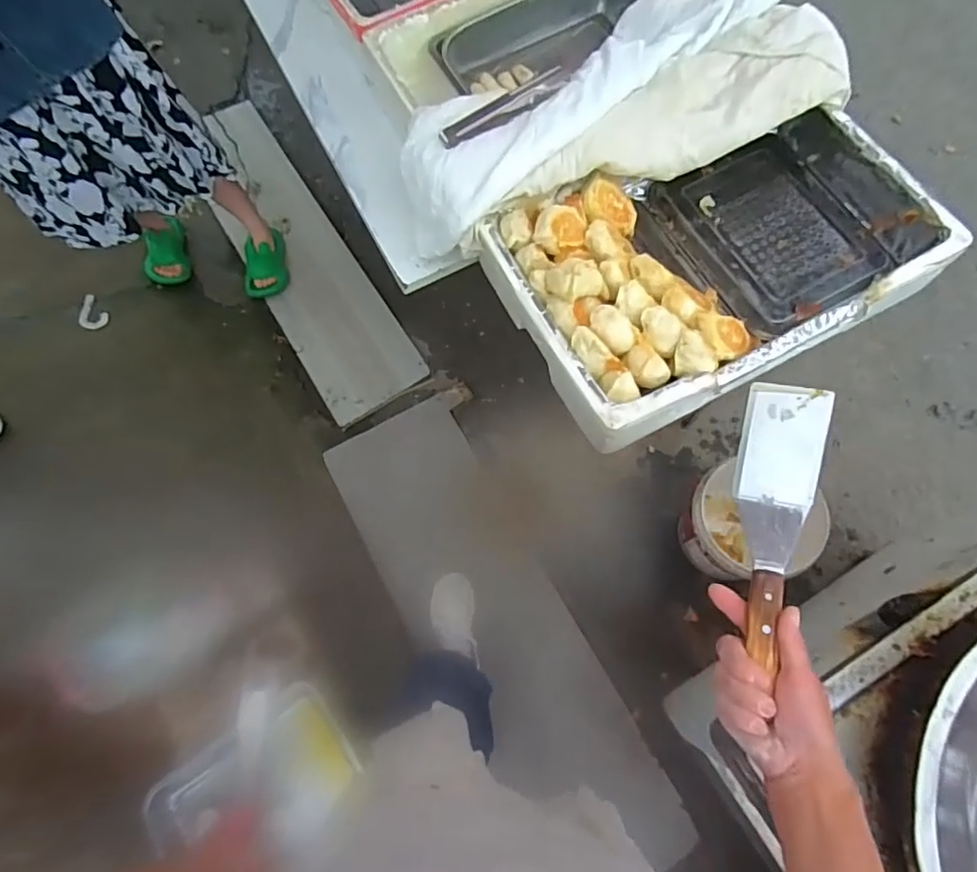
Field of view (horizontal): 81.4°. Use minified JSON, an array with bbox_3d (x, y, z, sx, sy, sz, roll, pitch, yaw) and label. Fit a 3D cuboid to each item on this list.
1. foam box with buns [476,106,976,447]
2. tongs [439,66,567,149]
[{"bbox_3d":[0.339,-0.279,0.857,0.598,0.130,0.384,-26,71,-7],"label":"foam box with buns"},{"bbox_3d":[0.021,-0.484,0.842,0.197,0.024,0.048,-30,71,-8],"label":"tongs"}]

